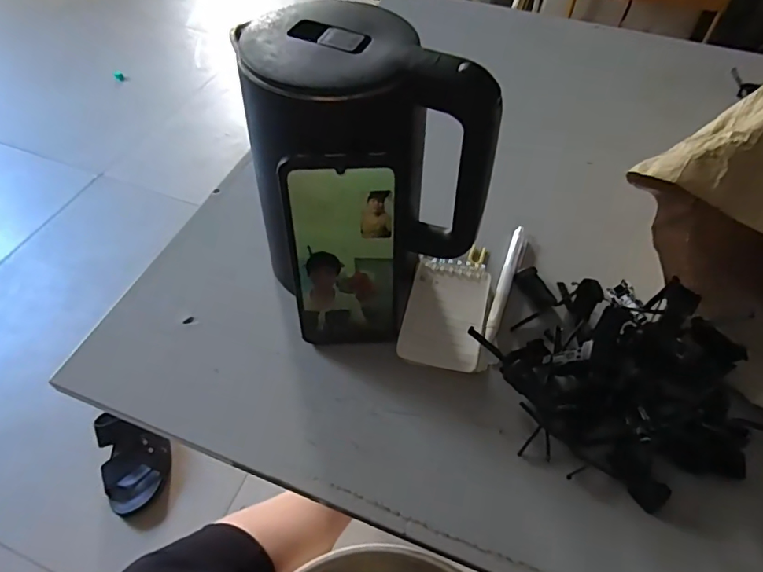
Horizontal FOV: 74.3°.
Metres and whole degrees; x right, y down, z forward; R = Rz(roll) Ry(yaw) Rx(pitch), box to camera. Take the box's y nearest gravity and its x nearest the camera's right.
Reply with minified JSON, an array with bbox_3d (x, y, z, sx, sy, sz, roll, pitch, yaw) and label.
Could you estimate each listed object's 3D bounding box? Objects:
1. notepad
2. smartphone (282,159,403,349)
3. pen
[{"bbox_3d":[0.058,0.021,0.446,0.067,0.015,0.108,12,54,8],"label":"notepad"},{"bbox_3d":[-0.025,-0.020,0.378,0.082,0.168,0.011,-1,40,-2],"label":"smartphone"},{"bbox_3d":[0.117,-0.006,0.467,0.015,0.009,0.136,18,55,12],"label":"pen"}]

